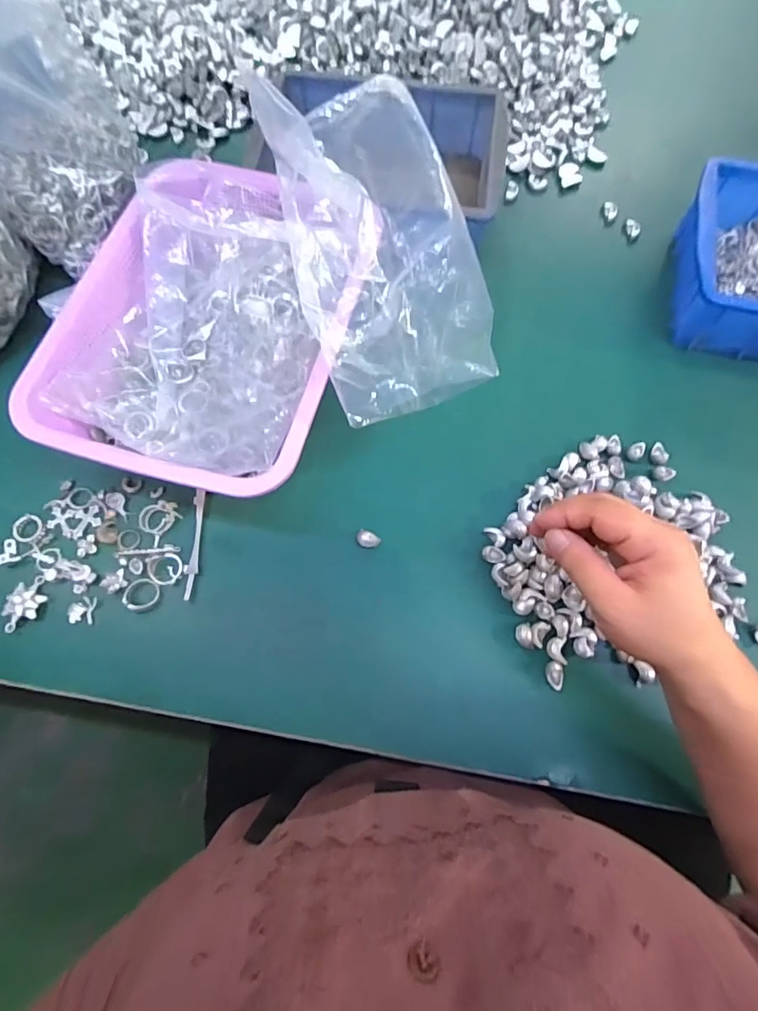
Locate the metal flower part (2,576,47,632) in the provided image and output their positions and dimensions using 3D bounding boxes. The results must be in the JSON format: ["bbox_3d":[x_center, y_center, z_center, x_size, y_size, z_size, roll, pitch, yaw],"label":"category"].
[{"bbox_3d":[-0.280,0.078,0.380,0.021,0.014,0.044,14,71,4],"label":"metal flower part"}]

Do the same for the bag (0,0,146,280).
[{"bbox_3d":[-0.299,-0.326,0.411,0.115,0.155,0.162,8,70,2],"label":"bag"}]

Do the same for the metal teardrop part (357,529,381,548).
[{"bbox_3d":[-0.009,0.029,0.410,0.019,0.008,0.014,17,71,5],"label":"metal teardrop part"}]

